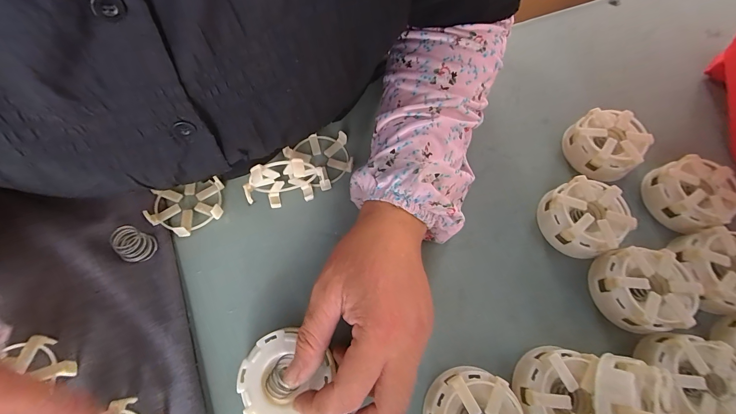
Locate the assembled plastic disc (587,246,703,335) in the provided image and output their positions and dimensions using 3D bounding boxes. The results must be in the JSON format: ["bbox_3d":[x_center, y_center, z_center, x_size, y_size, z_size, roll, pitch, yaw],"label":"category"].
[{"bbox_3d":[0.222,0.067,0.262,0.065,0.030,0.062,0,67,-1],"label":"assembled plastic disc"}]

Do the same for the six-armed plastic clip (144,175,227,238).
[{"bbox_3d":[-0.158,0.000,0.282,0.059,0.016,0.052,-16,69,-7],"label":"six-armed plastic clip"}]

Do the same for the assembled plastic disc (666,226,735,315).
[{"bbox_3d":[0.299,0.053,0.271,0.070,0.027,0.069,1,67,-1],"label":"assembled plastic disc"}]

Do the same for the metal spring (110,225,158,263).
[{"bbox_3d":[-0.189,0.030,0.262,0.020,0.024,0.023,2,67,0],"label":"metal spring"}]

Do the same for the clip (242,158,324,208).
[{"bbox_3d":[-0.073,-0.019,0.271,0.070,0.060,0.017,-10,68,-5],"label":"clip"}]

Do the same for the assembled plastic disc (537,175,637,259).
[{"bbox_3d":[0.190,0.009,0.284,0.062,0.034,0.065,0,67,-1],"label":"assembled plastic disc"}]

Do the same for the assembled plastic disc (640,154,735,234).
[{"bbox_3d":[0.300,-0.013,0.300,0.064,0.031,0.064,0,67,-1],"label":"assembled plastic disc"}]

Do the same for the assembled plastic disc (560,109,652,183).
[{"bbox_3d":[0.228,-0.060,0.312,0.064,0.030,0.065,-36,73,-14],"label":"assembled plastic disc"}]

